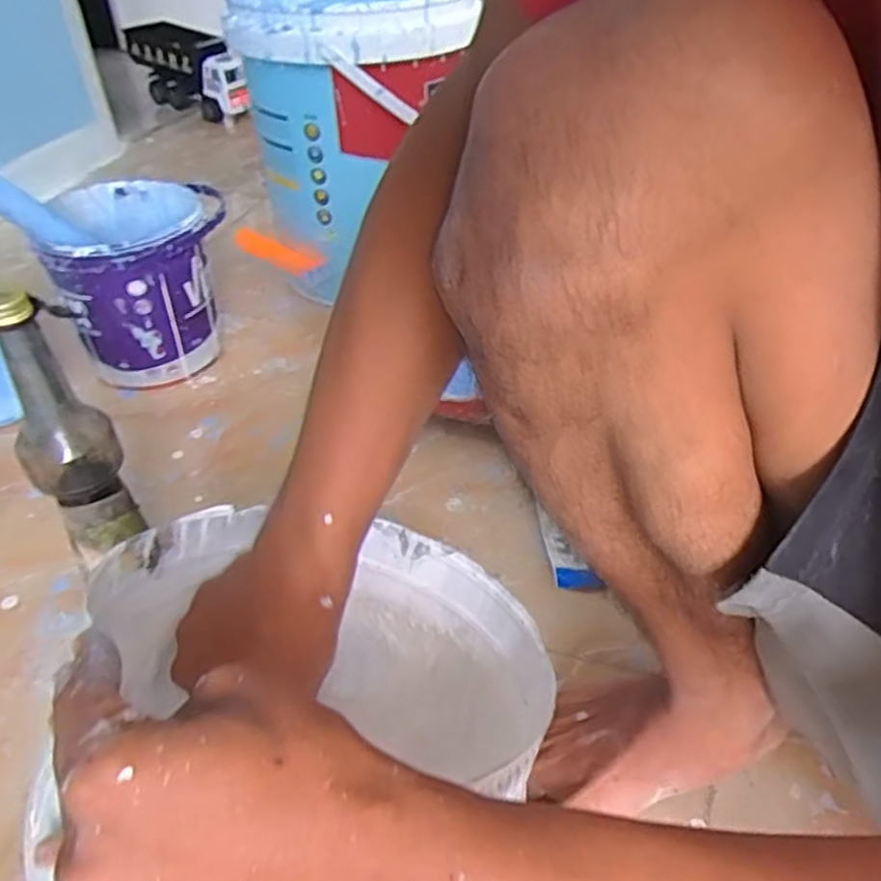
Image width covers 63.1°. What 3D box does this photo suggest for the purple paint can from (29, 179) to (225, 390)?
[{"bbox_3d":[-0.347,-0.189,0.869,0.177,0.187,0.190,-11,41,-10],"label":"purple paint can"}]

